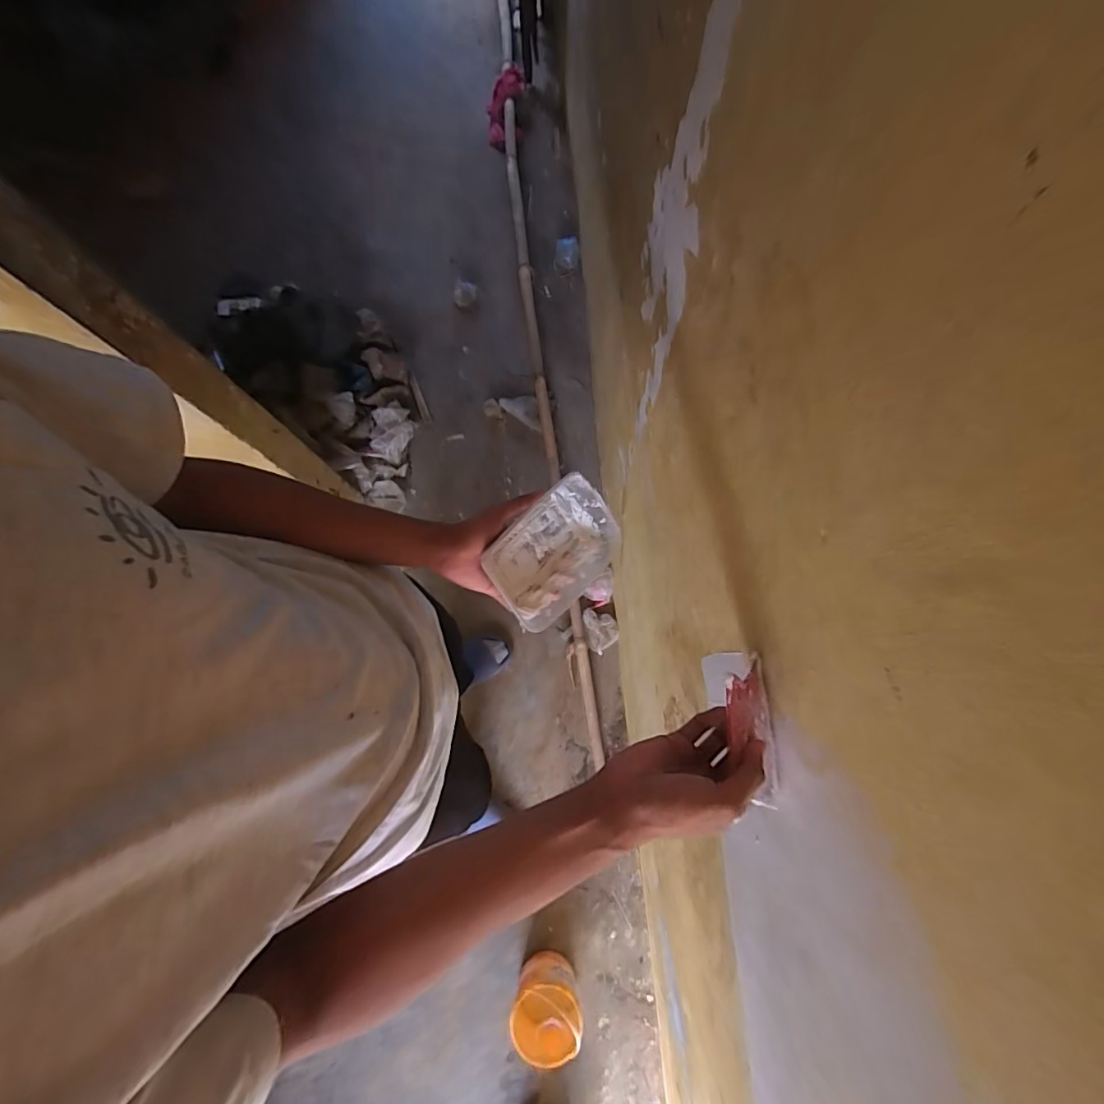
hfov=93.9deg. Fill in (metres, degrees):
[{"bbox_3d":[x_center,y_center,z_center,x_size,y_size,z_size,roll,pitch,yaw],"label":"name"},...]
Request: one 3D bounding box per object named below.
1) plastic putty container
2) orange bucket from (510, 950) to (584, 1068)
[{"bbox_3d":[0.004,0.001,0.613,0.110,0.071,0.167,43,83,9],"label":"plastic putty container"},{"bbox_3d":[-0.012,1.076,1.231,0.158,0.182,0.150,0,78,-1],"label":"orange bucket"}]

